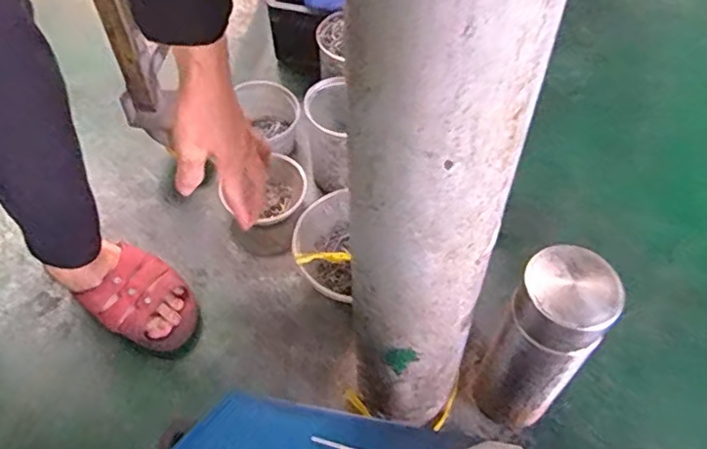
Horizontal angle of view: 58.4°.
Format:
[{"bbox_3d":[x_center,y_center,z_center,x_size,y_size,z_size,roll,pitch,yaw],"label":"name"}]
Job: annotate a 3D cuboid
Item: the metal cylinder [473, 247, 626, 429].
[{"bbox_3d":[0.177,0.124,0.618,0.078,0.248,0.072,1,55,-1],"label":"metal cylinder"}]

